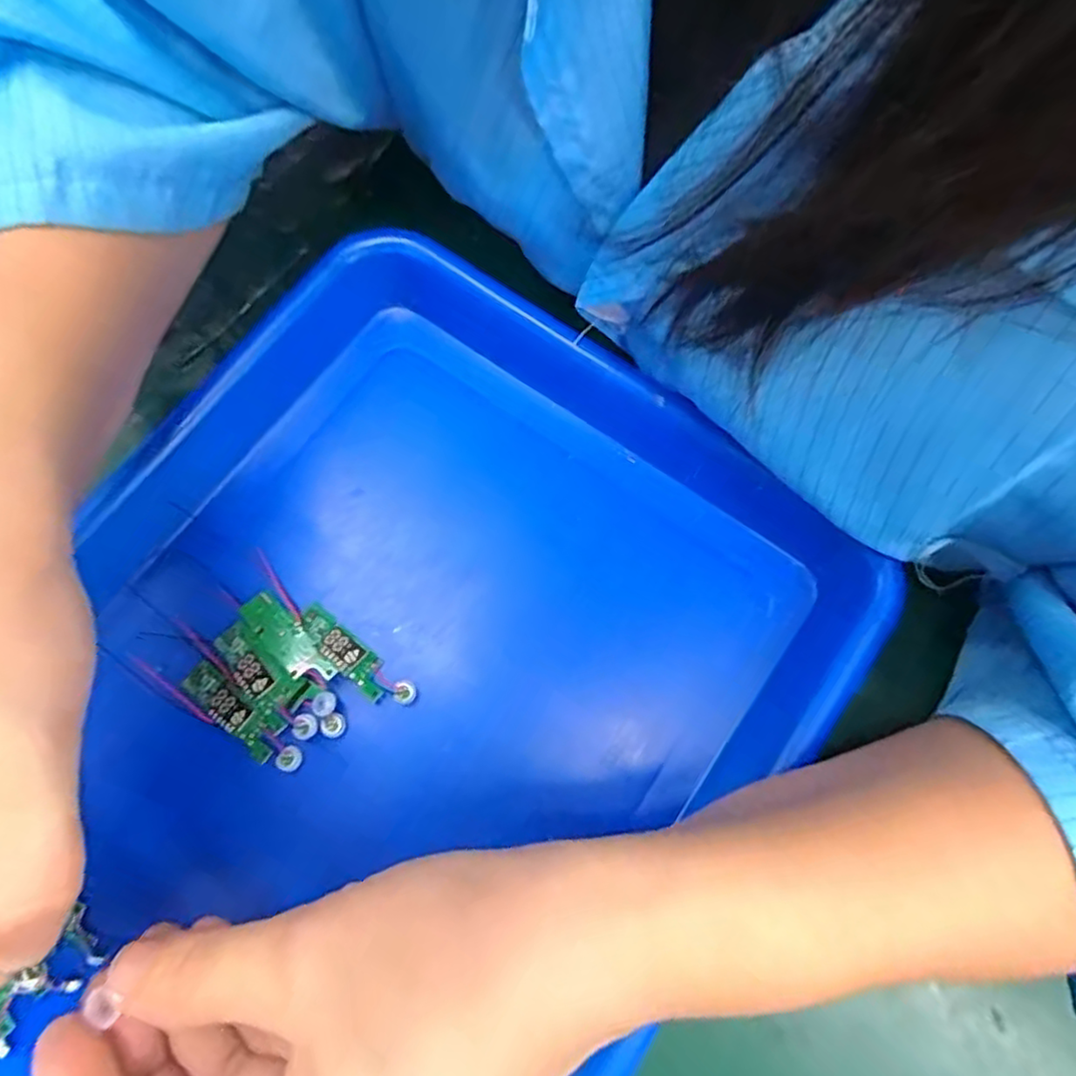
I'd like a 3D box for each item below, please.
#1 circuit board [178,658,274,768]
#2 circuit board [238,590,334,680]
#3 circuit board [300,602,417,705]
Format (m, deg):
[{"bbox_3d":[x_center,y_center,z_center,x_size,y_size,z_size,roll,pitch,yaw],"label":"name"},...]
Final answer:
[{"bbox_3d":[-0.107,0.059,0.229,0.041,0.005,0.014,37,79,11],"label":"circuit board"},{"bbox_3d":[-0.089,0.036,0.232,0.042,0.005,0.014,41,80,12],"label":"circuit board"},{"bbox_3d":[-0.065,0.043,0.232,0.050,0.008,0.013,36,79,11],"label":"circuit board"}]

